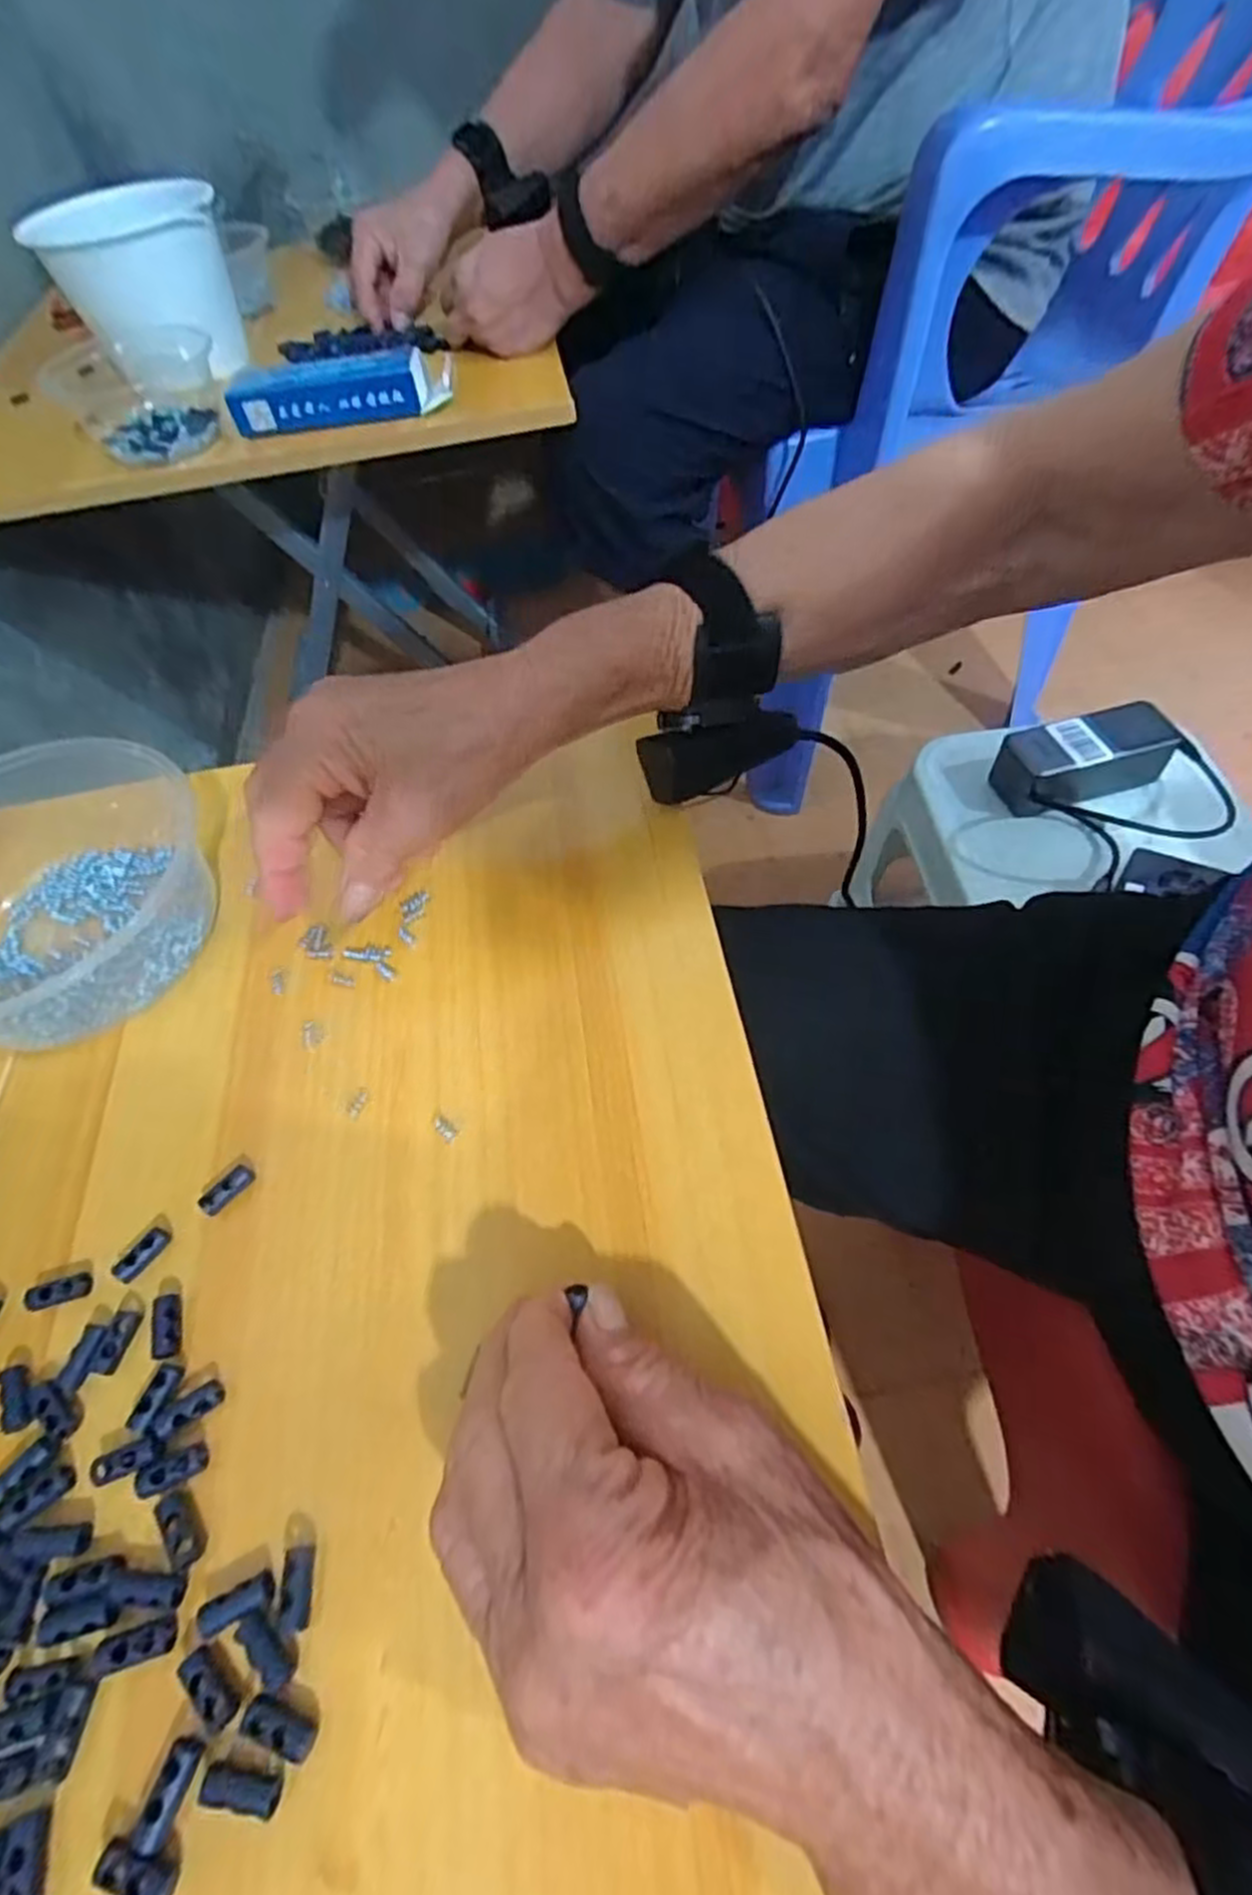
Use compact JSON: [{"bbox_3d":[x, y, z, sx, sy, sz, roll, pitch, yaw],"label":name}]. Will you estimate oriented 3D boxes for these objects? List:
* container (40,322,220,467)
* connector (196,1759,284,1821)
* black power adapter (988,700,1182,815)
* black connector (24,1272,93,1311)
[{"bbox_3d":[-0.409,-0.468,0.629,0.131,0.051,0.146,-31,58,-14],"label":"container"},{"bbox_3d":[-0.093,0.203,0.182,0.019,0.005,0.008,6,58,8],"label":"connector"},{"bbox_3d":[0.373,-0.153,0.621,0.128,0.054,0.058,-11,55,-2],"label":"black power adapter"},{"bbox_3d":[-0.189,0.114,0.250,0.020,0.005,0.009,-10,57,-18],"label":"black connector"}]

